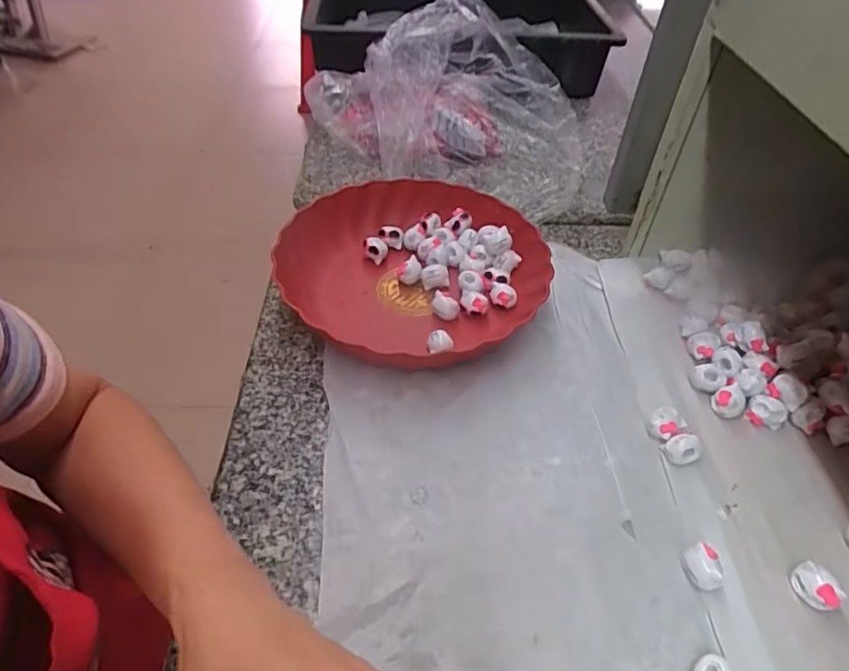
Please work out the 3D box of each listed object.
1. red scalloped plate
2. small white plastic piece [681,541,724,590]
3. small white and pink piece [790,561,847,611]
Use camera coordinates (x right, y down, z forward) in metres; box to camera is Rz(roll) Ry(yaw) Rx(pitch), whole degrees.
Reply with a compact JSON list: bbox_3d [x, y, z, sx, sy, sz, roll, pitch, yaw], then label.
[{"bbox_3d":[-0.005,-0.063,0.515,0.232,0.046,0.231,1,47,-1],"label":"red scalloped plate"},{"bbox_3d":[0.175,0.146,0.345,0.018,0.019,0.024,-13,48,-13],"label":"small white plastic piece"},{"bbox_3d":[0.231,0.149,0.325,0.016,0.022,0.024,-4,47,-5],"label":"small white and pink piece"}]

